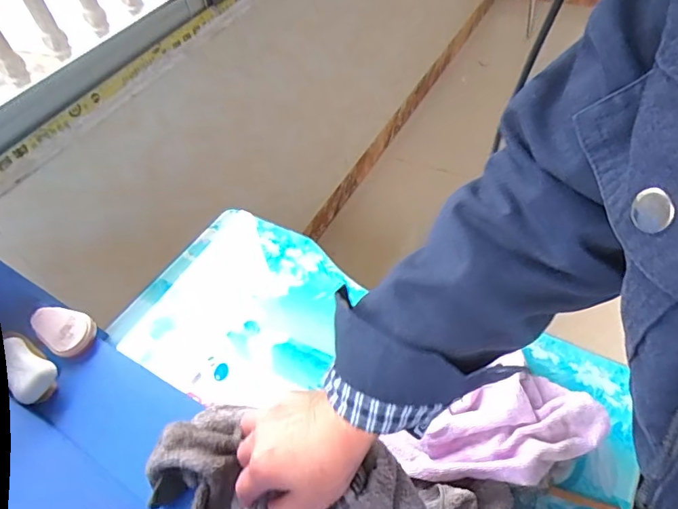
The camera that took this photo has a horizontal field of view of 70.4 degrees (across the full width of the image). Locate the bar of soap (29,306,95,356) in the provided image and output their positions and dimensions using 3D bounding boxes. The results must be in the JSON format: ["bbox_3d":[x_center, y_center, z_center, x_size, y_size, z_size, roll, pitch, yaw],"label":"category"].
[{"bbox_3d":[-0.305,0.080,0.531,0.068,0.019,0.047,23,57,23],"label":"bar of soap"}]

